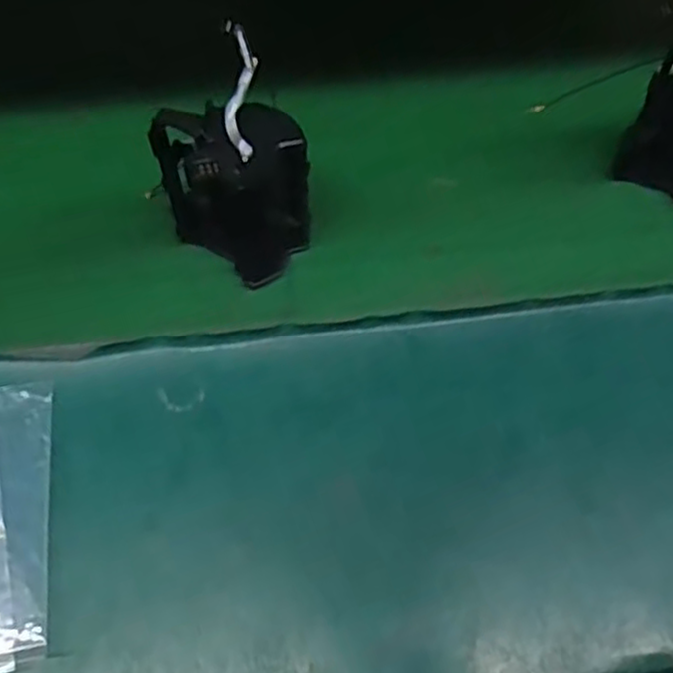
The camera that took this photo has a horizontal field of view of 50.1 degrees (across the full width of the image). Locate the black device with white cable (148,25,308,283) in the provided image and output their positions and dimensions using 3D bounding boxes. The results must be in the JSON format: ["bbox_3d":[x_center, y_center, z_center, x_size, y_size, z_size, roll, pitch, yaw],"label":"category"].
[{"bbox_3d":[-0.037,-0.061,0.277,0.045,0.083,0.044,-41,72,-16],"label":"black device with white cable"}]

